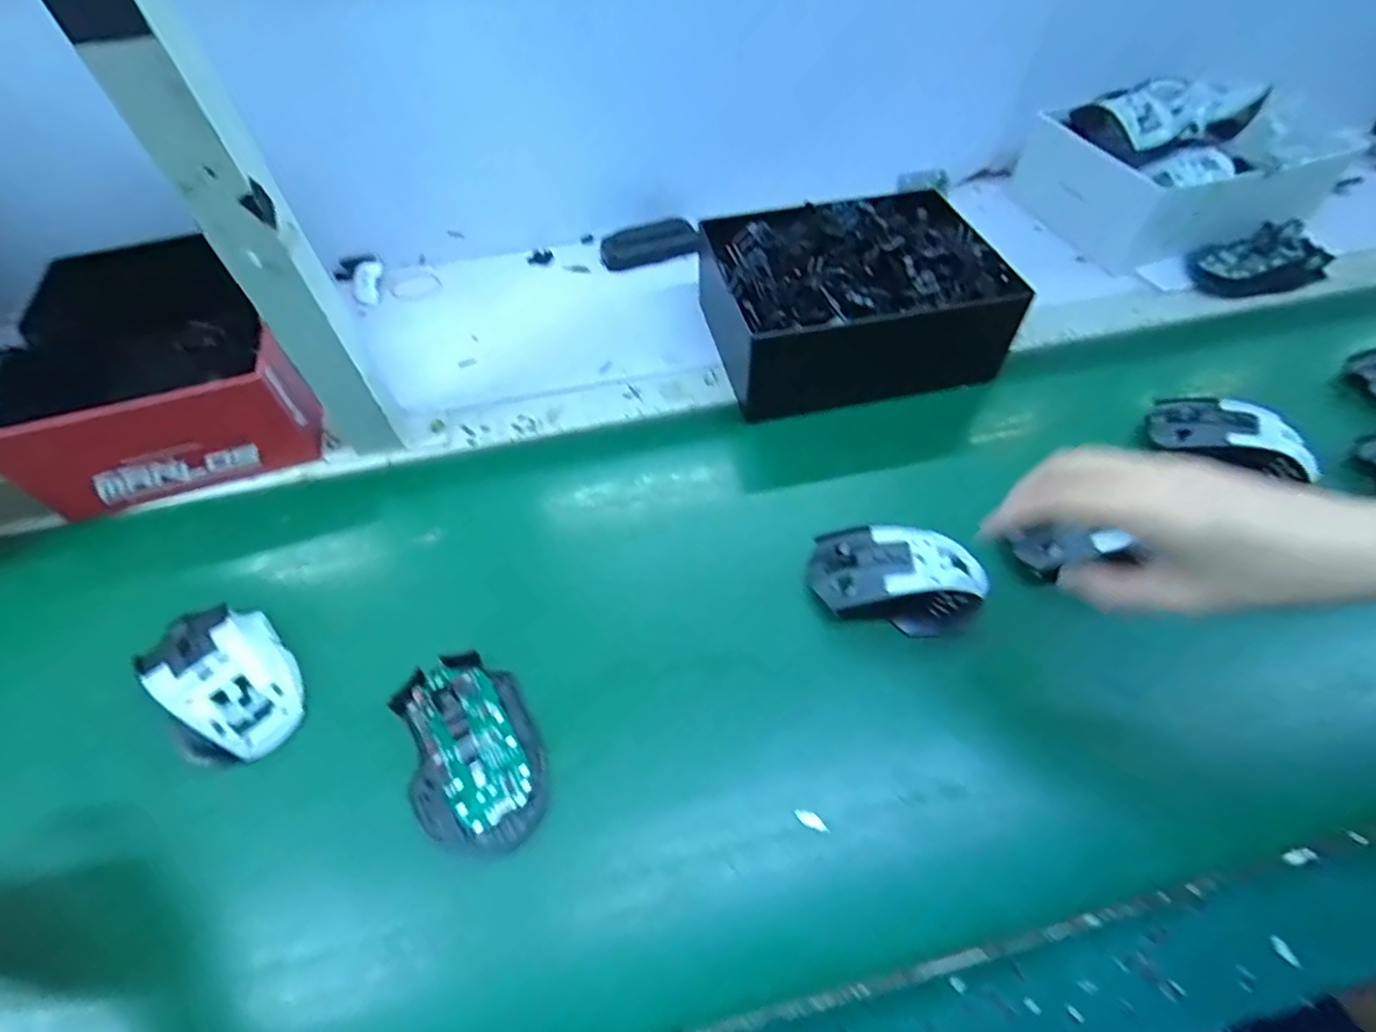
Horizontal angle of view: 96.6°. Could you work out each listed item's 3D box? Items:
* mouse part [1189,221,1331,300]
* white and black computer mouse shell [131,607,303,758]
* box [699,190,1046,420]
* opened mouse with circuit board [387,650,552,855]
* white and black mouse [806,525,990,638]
[{"bbox_3d":[0.555,-0.247,0.590,0.136,0.039,0.065,-9,54,-7],"label":"mouse part"},{"bbox_3d":[-0.282,0.097,0.374,0.066,0.035,0.107,-38,62,-23],"label":"white and black computer mouse shell"},{"bbox_3d":[0.142,-0.193,0.533,0.230,0.103,0.183,-9,54,-5],"label":"box"},{"bbox_3d":[-0.126,0.137,0.357,0.074,0.024,0.112,-27,58,-18],"label":"opened mouse with circuit board"},{"bbox_3d":[0.141,0.038,0.404,0.114,0.035,0.065,5,54,4],"label":"white and black mouse"}]

